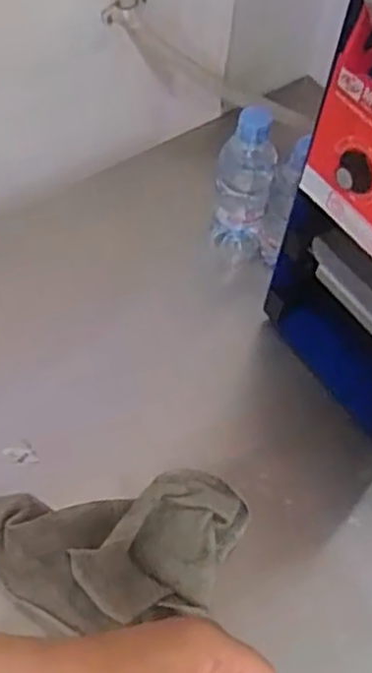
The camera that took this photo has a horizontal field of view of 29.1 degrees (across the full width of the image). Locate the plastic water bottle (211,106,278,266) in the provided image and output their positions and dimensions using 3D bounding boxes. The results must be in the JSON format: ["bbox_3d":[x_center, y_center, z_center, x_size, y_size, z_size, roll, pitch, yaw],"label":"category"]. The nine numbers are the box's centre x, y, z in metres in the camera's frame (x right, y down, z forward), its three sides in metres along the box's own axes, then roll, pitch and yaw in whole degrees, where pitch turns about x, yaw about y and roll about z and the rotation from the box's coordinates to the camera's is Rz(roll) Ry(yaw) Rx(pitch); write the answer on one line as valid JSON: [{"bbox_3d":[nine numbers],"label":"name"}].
[{"bbox_3d":[0.062,-0.165,0.785,0.059,0.192,0.056,8,57,0],"label":"plastic water bottle"}]

